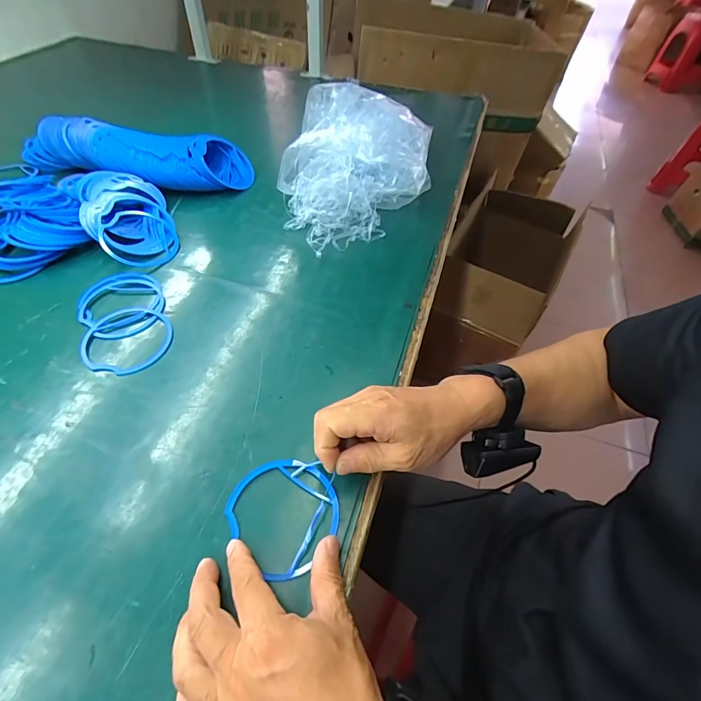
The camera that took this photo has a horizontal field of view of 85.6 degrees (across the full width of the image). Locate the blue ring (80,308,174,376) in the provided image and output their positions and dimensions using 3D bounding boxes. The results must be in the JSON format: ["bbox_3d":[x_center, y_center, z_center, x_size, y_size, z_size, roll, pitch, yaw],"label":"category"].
[{"bbox_3d":[-0.252,-0.014,0.429,0.100,0.004,0.093,1,52,-1],"label":"blue ring"}]

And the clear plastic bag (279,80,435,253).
[{"bbox_3d":[0.012,-0.309,0.617,0.231,0.099,0.364,7,52,4],"label":"clear plastic bag"}]

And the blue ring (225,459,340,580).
[{"bbox_3d":[-0.055,0.132,0.317,0.090,0.014,0.083,-1,51,1],"label":"blue ring"}]

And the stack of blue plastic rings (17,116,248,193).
[{"bbox_3d":[-0.361,-0.320,0.626,0.384,0.071,0.117,6,52,2],"label":"stack of blue plastic rings"}]

